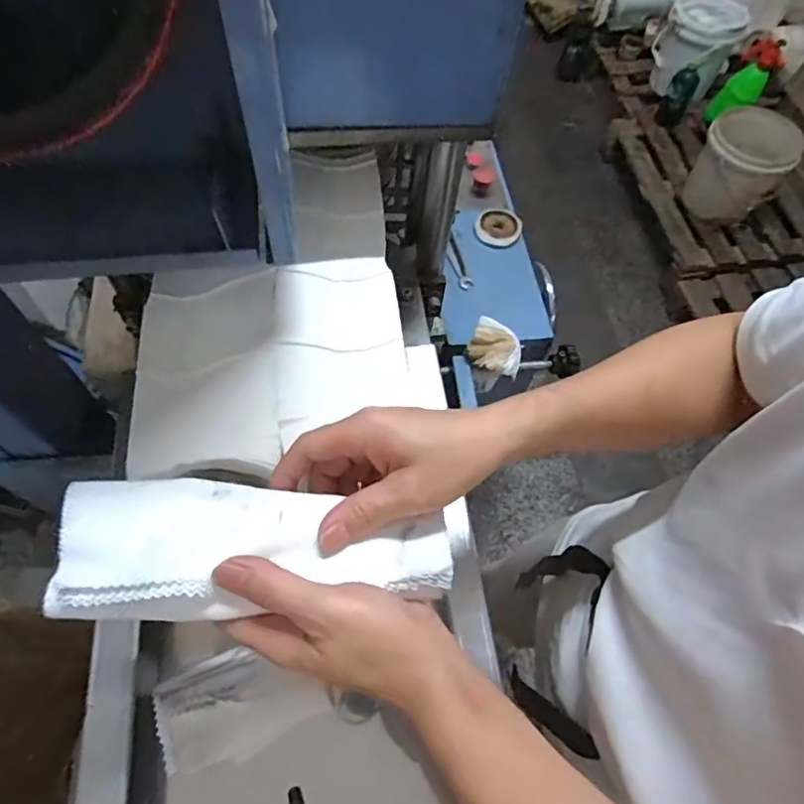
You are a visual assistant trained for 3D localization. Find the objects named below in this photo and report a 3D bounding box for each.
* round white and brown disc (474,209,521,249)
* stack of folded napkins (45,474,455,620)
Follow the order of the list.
[{"bbox_3d":[0.159,-0.289,0.922,0.075,0.018,0.067,17,63,6],"label":"round white and brown disc"},{"bbox_3d":[-0.077,0.081,0.310,0.210,0.022,0.074,5,62,-10],"label":"stack of folded napkins"}]

